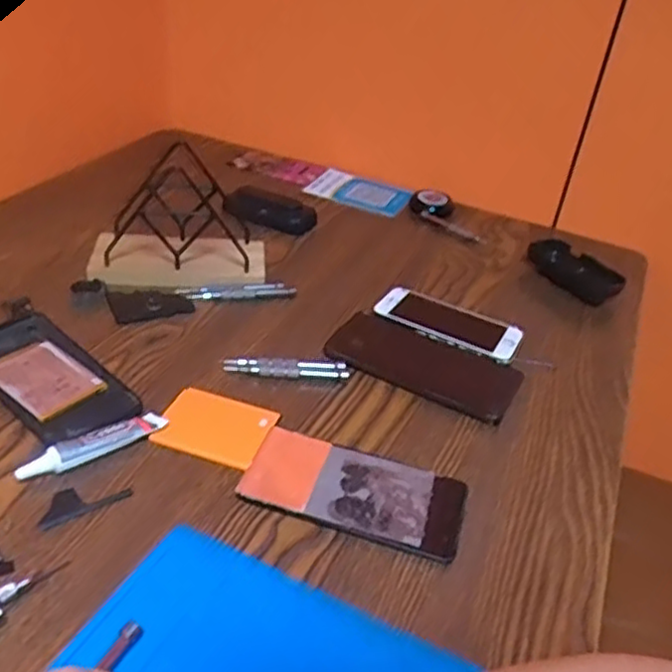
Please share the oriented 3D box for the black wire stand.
[{"bbox_3d":[-0.151,-0.121,0.700,0.134,0.104,0.081,4,34,-5],"label":"black wire stand"}]

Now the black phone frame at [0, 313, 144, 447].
[{"bbox_3d":[-0.226,0.031,0.559,0.161,0.009,0.075,31,41,30],"label":"black phone frame"}]

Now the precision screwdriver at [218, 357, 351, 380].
[{"bbox_3d":[-0.042,0.027,0.600,0.102,0.010,0.017,5,34,-4],"label":"precision screwdriver"}]

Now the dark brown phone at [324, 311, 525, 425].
[{"bbox_3d":[0.076,0.024,0.629,0.162,0.015,0.082,20,36,18],"label":"dark brown phone"}]

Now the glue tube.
[{"bbox_3d":[-0.167,0.077,0.498,0.025,0.015,0.103,33,42,33],"label":"glue tube"}]

